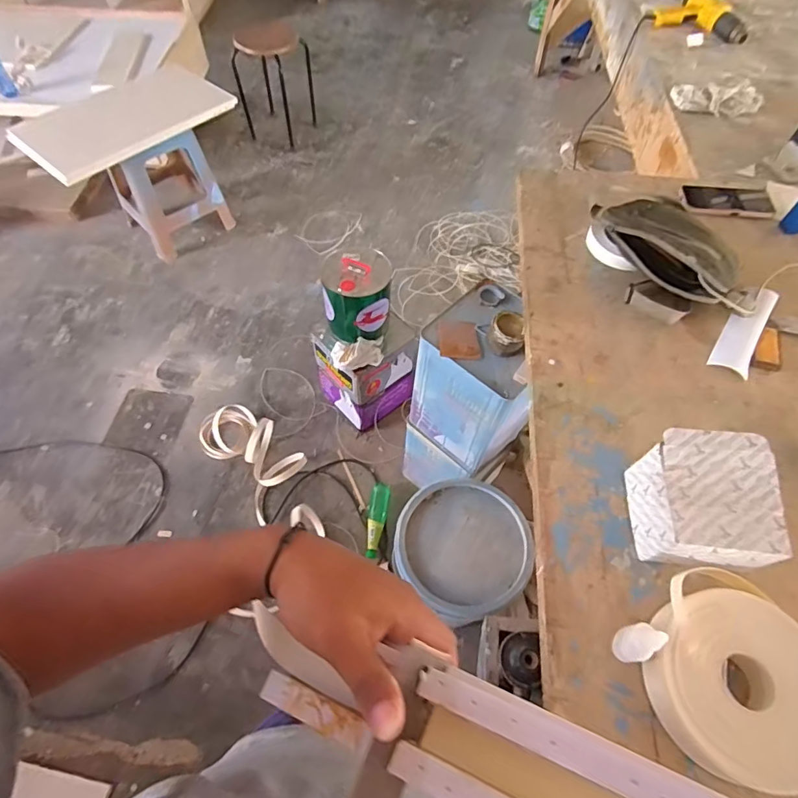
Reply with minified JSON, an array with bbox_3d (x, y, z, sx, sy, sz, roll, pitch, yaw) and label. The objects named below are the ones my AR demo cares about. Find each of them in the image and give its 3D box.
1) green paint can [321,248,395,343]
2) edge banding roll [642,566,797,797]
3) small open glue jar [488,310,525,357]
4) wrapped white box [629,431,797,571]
[{"bbox_3d":[-0.113,-0.287,1.315,0.179,0.204,0.179,0,58,-1],"label":"green paint can"},{"bbox_3d":[0.349,0.285,0.501,0.165,0.052,0.199,-5,59,-4],"label":"edge banding roll"},{"bbox_3d":[0.210,-0.126,0.924,0.064,0.058,0.068,0,58,-1],"label":"small open glue jar"},{"bbox_3d":[0.358,0.125,0.571,0.124,0.105,0.140,3,58,1],"label":"wrapped white box"}]

